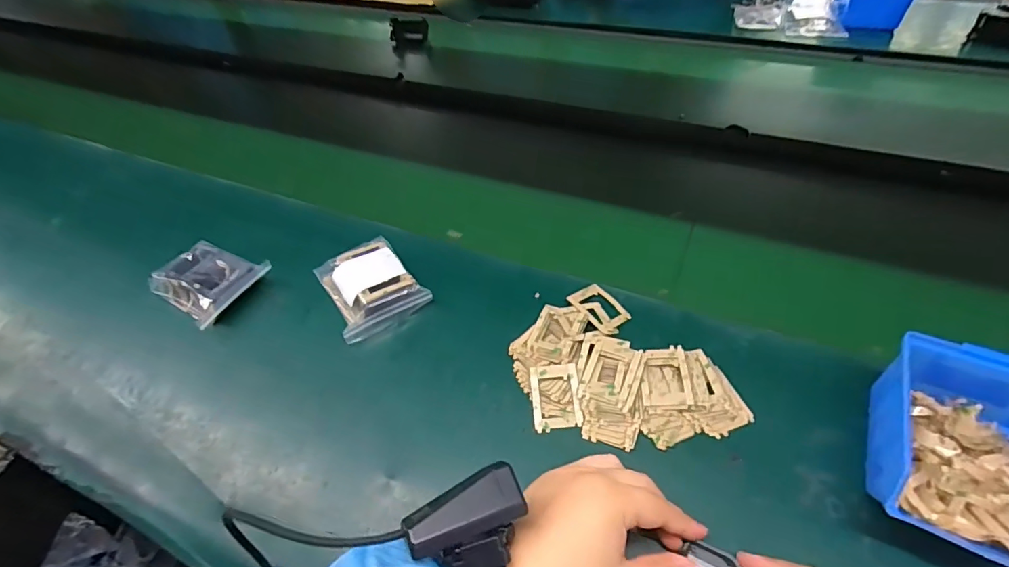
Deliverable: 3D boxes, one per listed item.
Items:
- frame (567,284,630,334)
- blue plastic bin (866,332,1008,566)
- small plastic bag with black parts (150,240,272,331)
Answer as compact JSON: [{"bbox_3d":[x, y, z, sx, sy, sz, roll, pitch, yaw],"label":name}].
[{"bbox_3d":[0.092,0.024,0.458,0.038,0.010,0.054,-32,53,-23],"label":"frame"},{"bbox_3d":[0.320,0.117,0.320,0.124,0.071,0.130,20,52,22],"label":"blue plastic bin"},{"bbox_3d":[-0.312,-0.004,0.508,0.097,0.038,0.085,23,53,24],"label":"small plastic bag with black parts"}]

